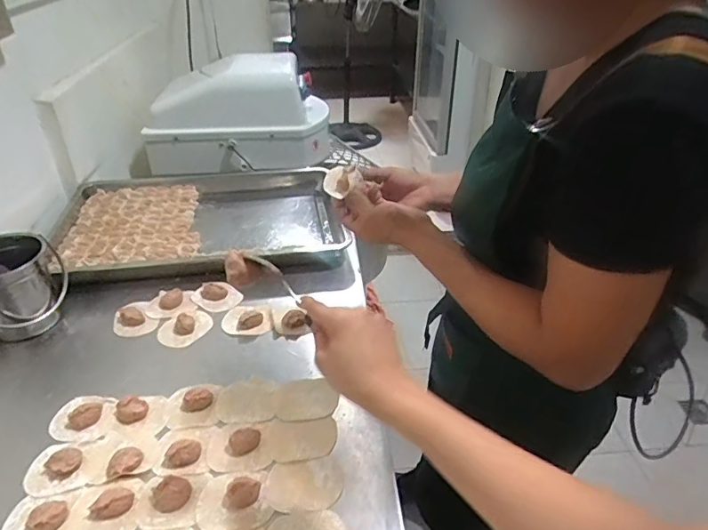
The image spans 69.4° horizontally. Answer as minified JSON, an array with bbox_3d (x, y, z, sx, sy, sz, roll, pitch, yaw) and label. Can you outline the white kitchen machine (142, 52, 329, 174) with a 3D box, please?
[{"bbox_3d":[-0.347,-0.448,1.495,0.513,0.265,0.286,-2,35,-2],"label":"white kitchen machine"}]

